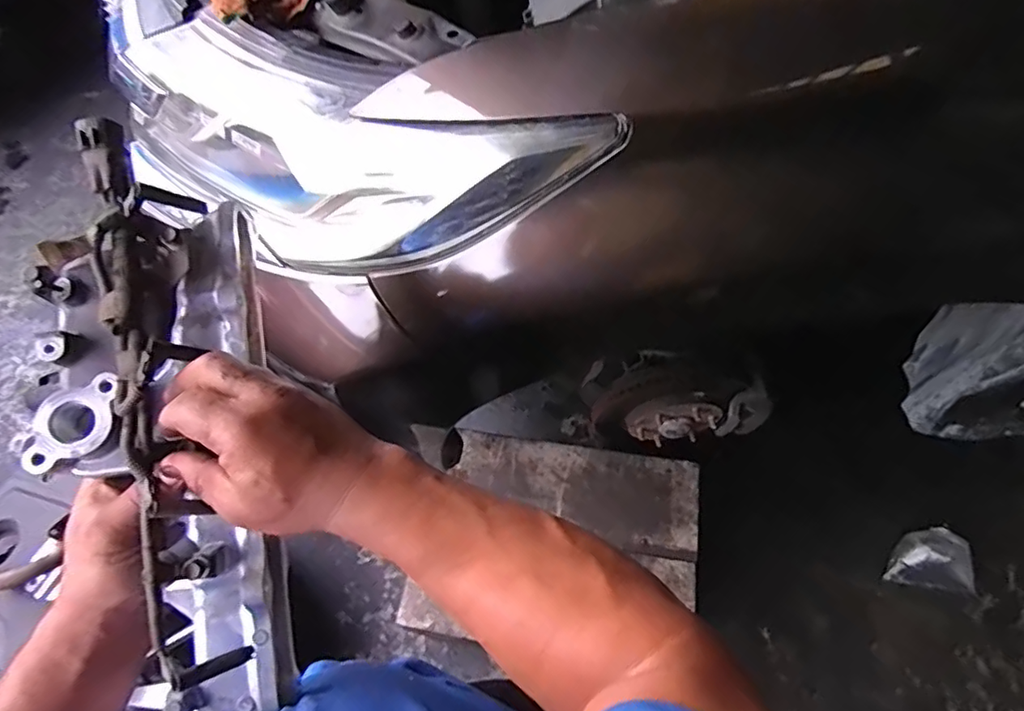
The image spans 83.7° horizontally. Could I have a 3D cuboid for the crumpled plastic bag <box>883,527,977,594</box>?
[{"bbox_3d":[0.929,0.450,1.262,0.151,0.092,0.116,12,61,9],"label":"crumpled plastic bag"}]

